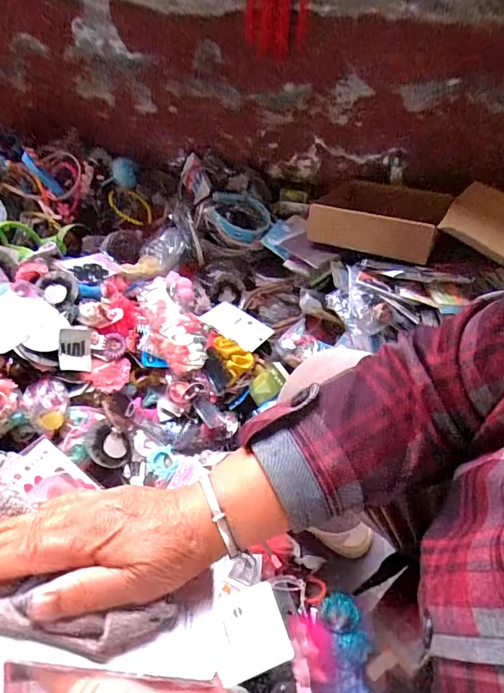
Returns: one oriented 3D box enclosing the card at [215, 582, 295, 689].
[{"bbox_3d":[-0.005,0.388,0.597,0.096,0.005,0.100,-15,59,-10],"label":"card"}]

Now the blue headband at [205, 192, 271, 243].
[{"bbox_3d":[-0.034,-0.317,1.084,0.163,0.066,0.131,-1,52,-1],"label":"blue headband"}]

